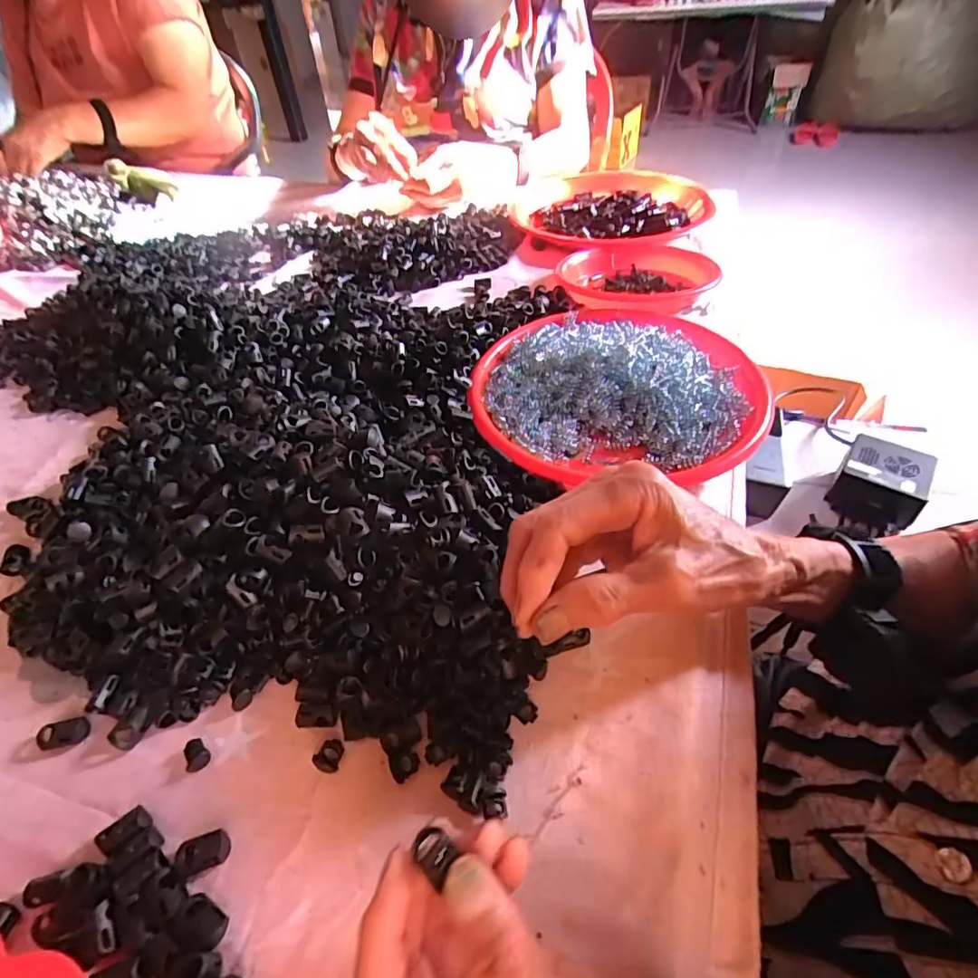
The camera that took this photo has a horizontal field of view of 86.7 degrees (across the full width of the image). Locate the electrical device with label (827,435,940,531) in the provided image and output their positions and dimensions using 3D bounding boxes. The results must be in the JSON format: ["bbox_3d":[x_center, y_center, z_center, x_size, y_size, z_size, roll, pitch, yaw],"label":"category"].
[{"bbox_3d":[0.396,-0.008,0.525,0.074,0.049,0.082,29,54,28],"label":"electrical device with label"}]

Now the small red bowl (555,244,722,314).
[{"bbox_3d":[0.151,-0.221,0.545,0.150,0.035,0.162,-2,46,2],"label":"small red bowl"}]

